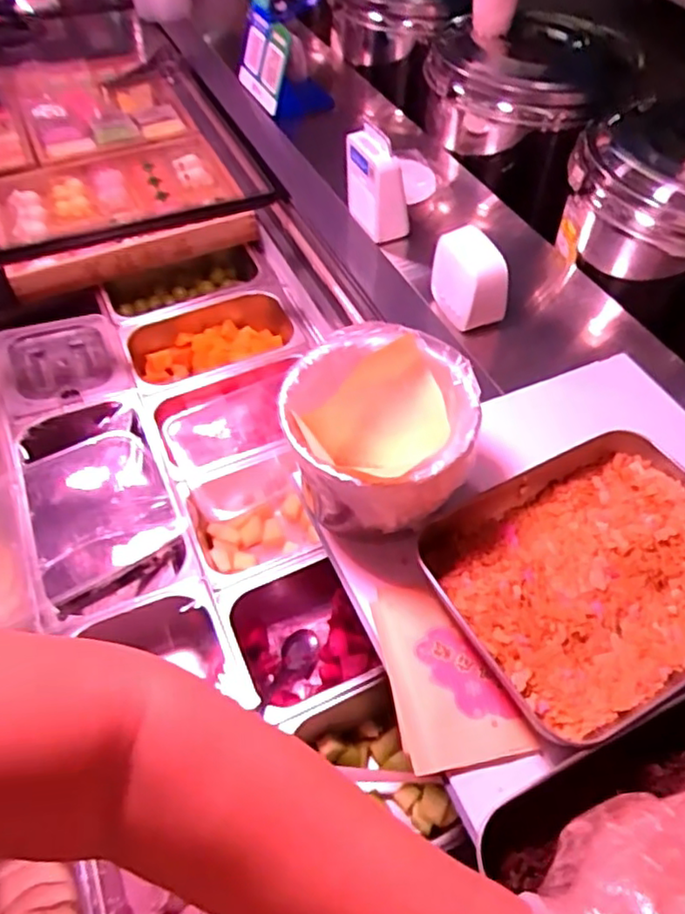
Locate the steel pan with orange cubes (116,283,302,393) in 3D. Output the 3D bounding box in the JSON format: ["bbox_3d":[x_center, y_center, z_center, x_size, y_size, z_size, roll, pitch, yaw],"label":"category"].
[{"bbox_3d":[-0.196,-0.164,1.016,0.270,0.101,0.163,-17,55,-14],"label":"steel pan with orange cubes"}]

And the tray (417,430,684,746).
[{"bbox_3d":[0.211,0.097,0.527,0.263,0.041,0.203,-22,57,-17],"label":"tray"}]

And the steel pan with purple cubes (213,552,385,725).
[{"bbox_3d":[-0.033,0.207,0.727,0.184,0.096,0.154,-16,55,-13],"label":"steel pan with purple cubes"}]

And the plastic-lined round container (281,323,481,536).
[{"bbox_3d":[0.031,-0.015,0.549,0.148,0.119,0.152,1,53,-1],"label":"plastic-lined round container"}]

